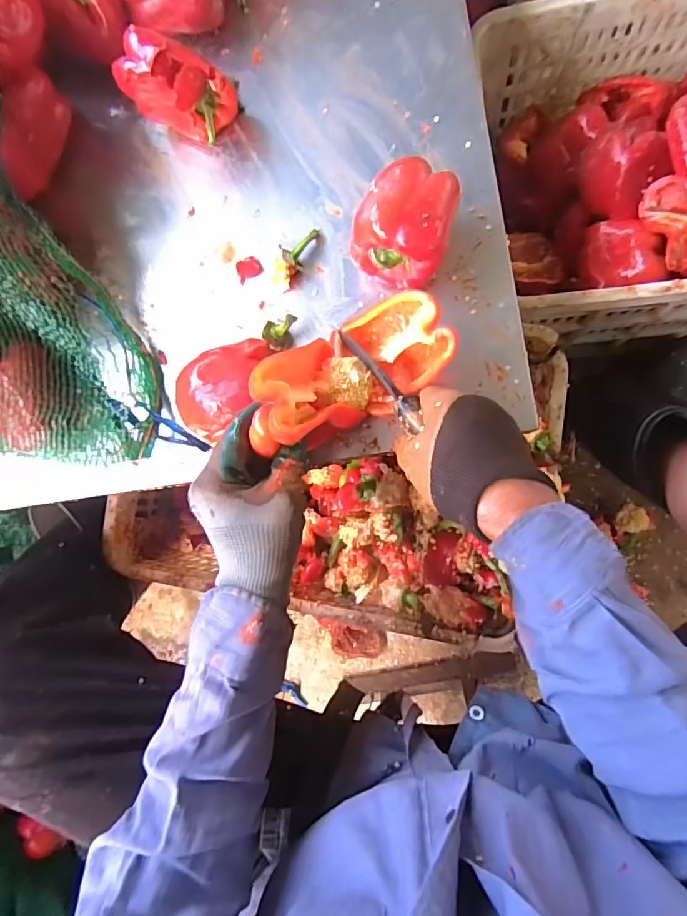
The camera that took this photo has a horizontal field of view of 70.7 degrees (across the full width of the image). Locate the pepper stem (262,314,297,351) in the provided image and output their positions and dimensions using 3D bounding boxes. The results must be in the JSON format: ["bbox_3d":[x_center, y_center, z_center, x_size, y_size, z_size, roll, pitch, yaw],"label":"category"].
[{"bbox_3d":[-0.061,-0.120,0.467,0.025,0.022,0.035,14,89,10],"label":"pepper stem"}]

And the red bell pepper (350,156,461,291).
[{"bbox_3d":[0.055,-0.200,0.422,0.074,0.075,0.086,17,90,10],"label":"red bell pepper"}]

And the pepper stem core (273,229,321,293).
[{"bbox_3d":[-0.047,-0.196,0.466,0.018,0.024,0.065,25,91,10],"label":"pepper stem core"}]

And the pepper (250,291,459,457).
[{"bbox_3d":[-0.004,-0.068,0.389,0.159,0.096,0.078,-29,82,-16],"label":"pepper"}]

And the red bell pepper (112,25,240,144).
[{"bbox_3d":[-0.156,-0.356,0.466,0.081,0.086,0.059,24,91,10],"label":"red bell pepper"}]

